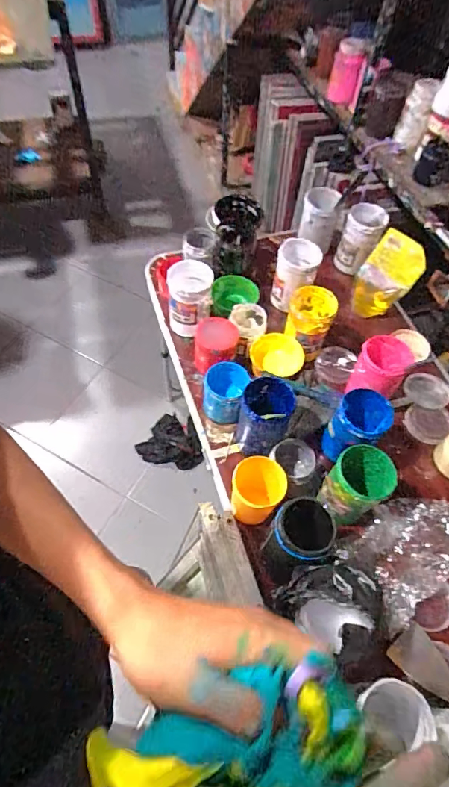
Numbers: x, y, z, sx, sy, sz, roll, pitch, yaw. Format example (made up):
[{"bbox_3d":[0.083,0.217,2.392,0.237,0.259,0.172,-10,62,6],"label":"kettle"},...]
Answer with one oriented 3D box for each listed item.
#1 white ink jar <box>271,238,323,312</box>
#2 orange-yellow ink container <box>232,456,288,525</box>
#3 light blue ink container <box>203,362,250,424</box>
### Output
[{"bbox_3d":[0.165,-0.275,1.040,0.092,0.131,0.095,2,57,-3],"label":"white ink jar"},{"bbox_3d":[0.054,0.170,0.778,0.086,0.109,0.083,2,57,-3],"label":"orange-yellow ink container"},{"bbox_3d":[-0.002,-0.002,0.900,0.086,0.088,0.089,2,57,-3],"label":"light blue ink container"}]

